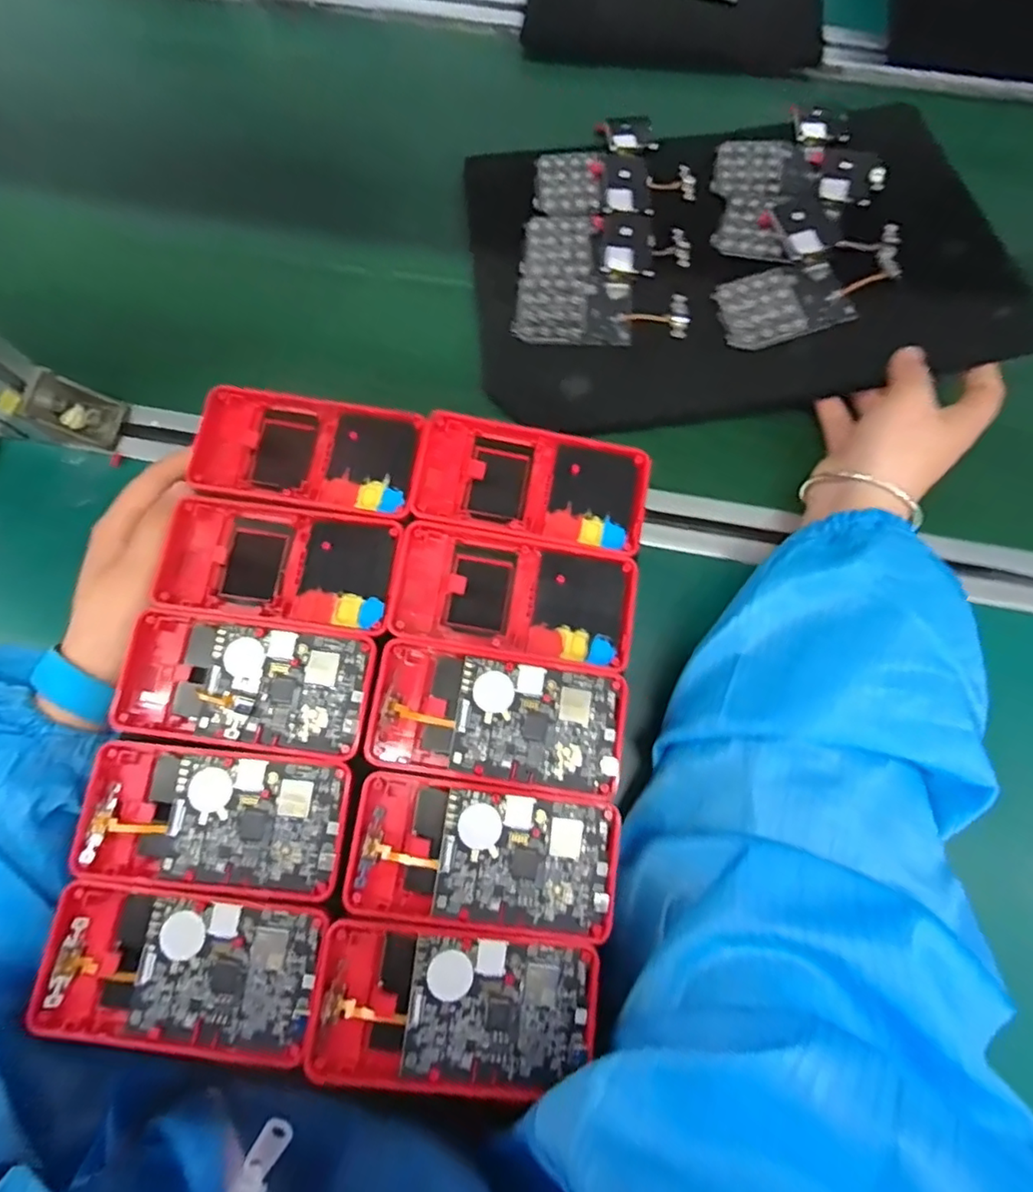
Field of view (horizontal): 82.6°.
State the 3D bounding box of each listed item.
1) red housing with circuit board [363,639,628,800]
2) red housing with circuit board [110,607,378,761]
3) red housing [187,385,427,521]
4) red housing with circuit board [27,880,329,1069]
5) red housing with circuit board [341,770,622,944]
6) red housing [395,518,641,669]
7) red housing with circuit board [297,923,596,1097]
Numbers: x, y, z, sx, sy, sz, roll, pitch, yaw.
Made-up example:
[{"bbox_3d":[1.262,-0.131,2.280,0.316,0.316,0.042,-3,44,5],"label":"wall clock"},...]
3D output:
[{"bbox_3d":[-0.008,0.060,0.286,0.119,0.018,0.061,7,77,6],"label":"red housing with circuit board"},{"bbox_3d":[-0.131,0.043,0.291,0.117,0.010,0.061,6,73,4],"label":"red housing with circuit board"},{"bbox_3d":[-0.111,-0.080,0.321,0.118,0.016,0.066,8,73,5],"label":"red housing"},{"bbox_3d":[-0.146,0.167,0.261,0.115,0.012,0.062,5,77,5],"label":"red housing with circuit board"},{"bbox_3d":[-0.015,0.121,0.272,0.118,0.018,0.061,7,77,6],"label":"red housing with circuit board"},{"bbox_3d":[0.000,0.002,0.308,0.119,0.022,0.061,10,75,-3],"label":"red housing"},{"bbox_3d":[-0.026,0.182,0.257,0.118,0.018,0.062,5,77,5],"label":"red housing with circuit board"}]

